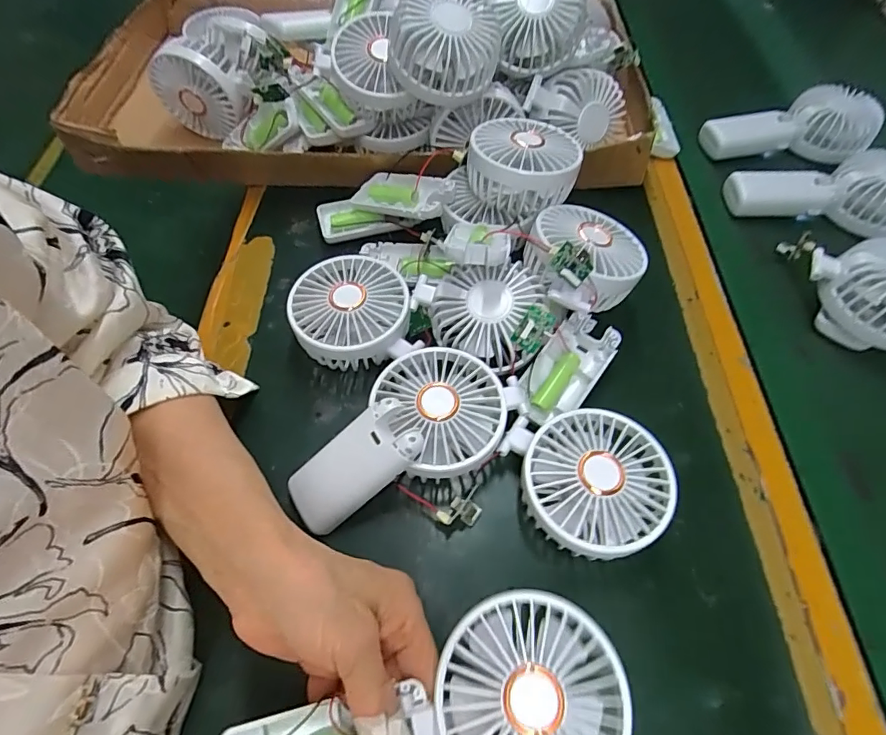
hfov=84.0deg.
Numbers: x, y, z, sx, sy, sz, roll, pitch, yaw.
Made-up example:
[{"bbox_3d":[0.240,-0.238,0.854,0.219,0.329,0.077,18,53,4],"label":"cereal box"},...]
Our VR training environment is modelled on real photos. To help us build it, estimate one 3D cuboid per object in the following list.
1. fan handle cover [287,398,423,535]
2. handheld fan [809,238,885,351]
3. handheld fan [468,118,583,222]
[{"bbox_3d":[-0.055,0.062,0.301,0.092,0.016,0.041,-41,62,16],"label":"fan handle cover"},{"bbox_3d":[0.341,-0.057,0.387,0.070,0.069,0.093,-29,63,-17],"label":"handheld fan"},{"bbox_3d":[0.064,-0.162,0.384,0.081,0.039,0.078,15,58,6],"label":"handheld fan"}]

